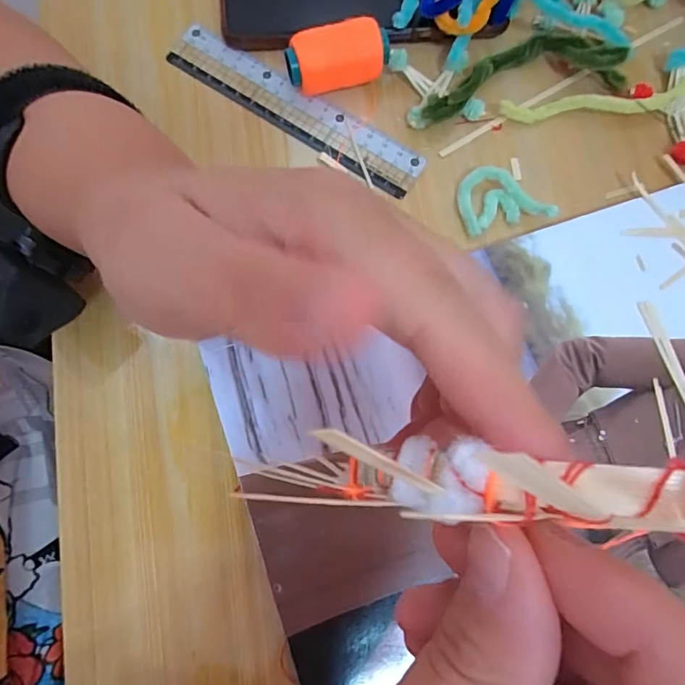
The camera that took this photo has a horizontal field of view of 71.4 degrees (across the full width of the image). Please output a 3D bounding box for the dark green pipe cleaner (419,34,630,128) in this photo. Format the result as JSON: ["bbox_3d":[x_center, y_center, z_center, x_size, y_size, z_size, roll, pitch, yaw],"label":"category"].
[{"bbox_3d":[0.095,-0.152,0.262,0.116,0.025,0.039,-13,78,-3],"label":"dark green pipe cleaner"}]

